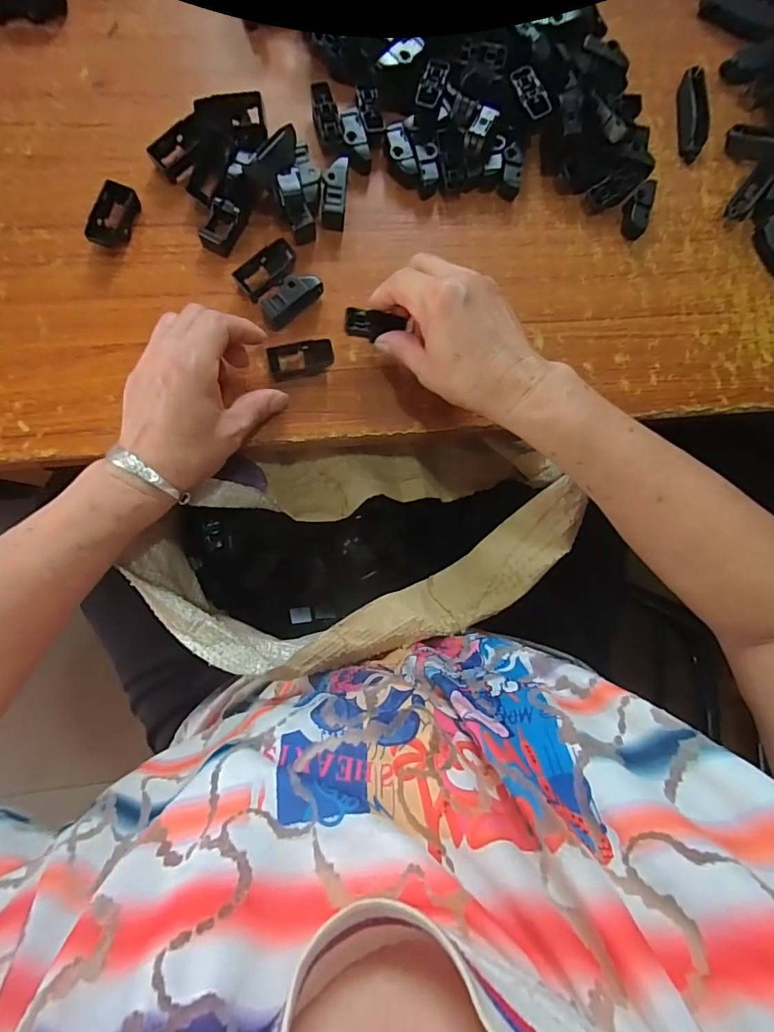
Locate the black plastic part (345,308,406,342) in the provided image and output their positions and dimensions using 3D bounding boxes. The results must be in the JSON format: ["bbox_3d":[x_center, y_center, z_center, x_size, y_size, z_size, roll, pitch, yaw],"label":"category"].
[{"bbox_3d":[-0.009,-0.147,0.363,0.045,0.010,0.020,-5,88,-12],"label":"black plastic part"}]

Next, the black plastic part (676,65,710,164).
[{"bbox_3d":[0.271,-0.357,0.420,0.021,0.014,0.080,-1,87,-6],"label":"black plastic part"}]

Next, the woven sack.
[{"bbox_3d":[-0.026,0.021,0.425,0.353,0.167,0.177,-8,88,-6],"label":"woven sack"}]

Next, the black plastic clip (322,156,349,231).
[{"bbox_3d":[-0.042,-0.260,0.384,0.018,0.025,0.043,5,87,-6],"label":"black plastic clip"}]

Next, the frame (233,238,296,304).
[{"bbox_3d":[-0.096,-0.196,0.379,0.052,0.016,0.024,-44,92,-6],"label":"frame"}]

